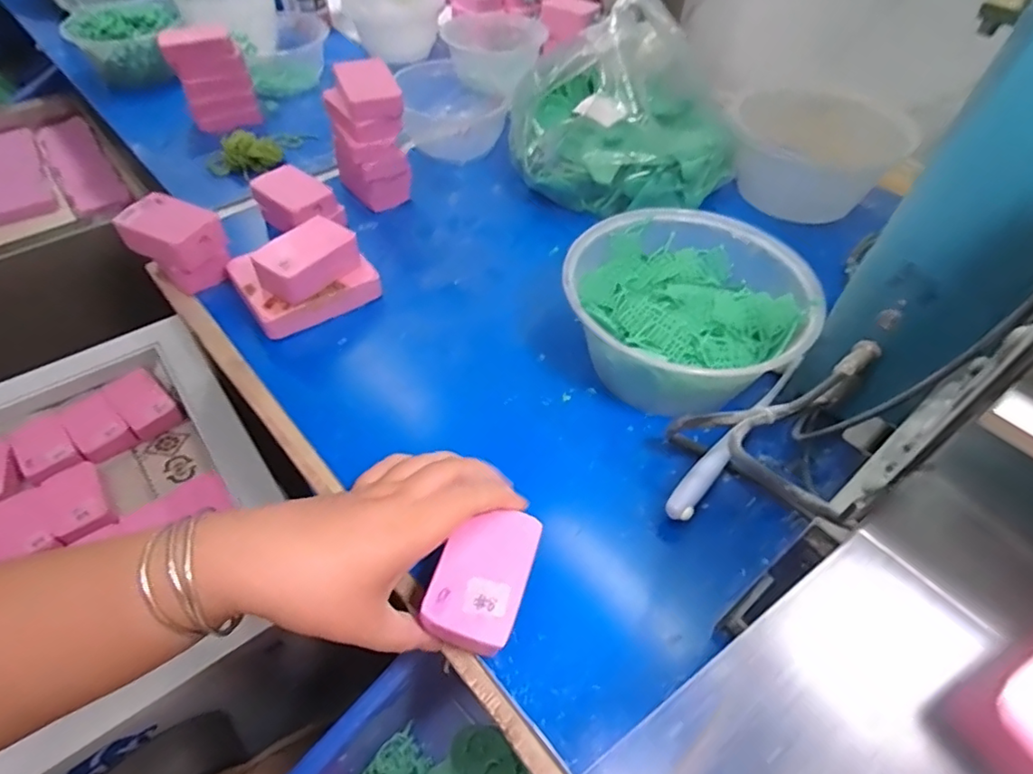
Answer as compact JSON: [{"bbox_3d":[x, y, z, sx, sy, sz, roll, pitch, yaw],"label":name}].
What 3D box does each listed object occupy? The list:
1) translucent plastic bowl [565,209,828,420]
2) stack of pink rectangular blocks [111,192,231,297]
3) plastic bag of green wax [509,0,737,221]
[{"bbox_3d":[0.118,-0.049,0.420,0.169,0.075,0.161,1,50,-1],"label":"translucent plastic bowl"},{"bbox_3d":[-0.278,-0.115,0.475,0.073,0.060,0.048,17,52,12],"label":"stack of pink rectangular blocks"},{"bbox_3d":[0.102,-0.255,0.533,0.214,0.158,0.128,4,50,2],"label":"plastic bag of green wax"}]

